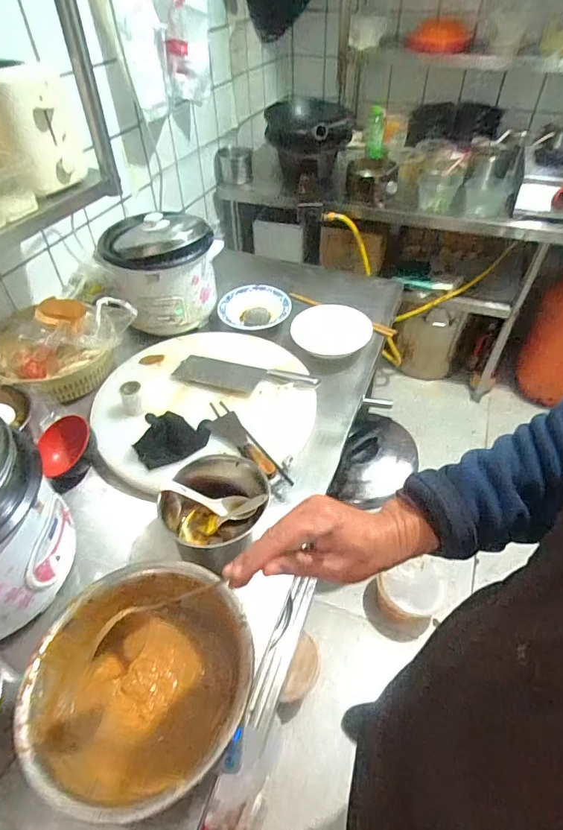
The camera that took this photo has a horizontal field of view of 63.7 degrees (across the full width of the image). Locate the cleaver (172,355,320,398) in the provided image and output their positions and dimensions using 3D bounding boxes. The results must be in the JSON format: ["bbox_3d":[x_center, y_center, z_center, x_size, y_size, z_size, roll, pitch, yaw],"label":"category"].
[{"bbox_3d":[-0.072,-0.072,0.900,0.278,0.019,0.086,10,47,11],"label":"cleaver"}]

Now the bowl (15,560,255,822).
[{"bbox_3d":[-0.148,0.288,0.496,0.223,0.101,0.223,-1,46,1],"label":"bowl"}]

